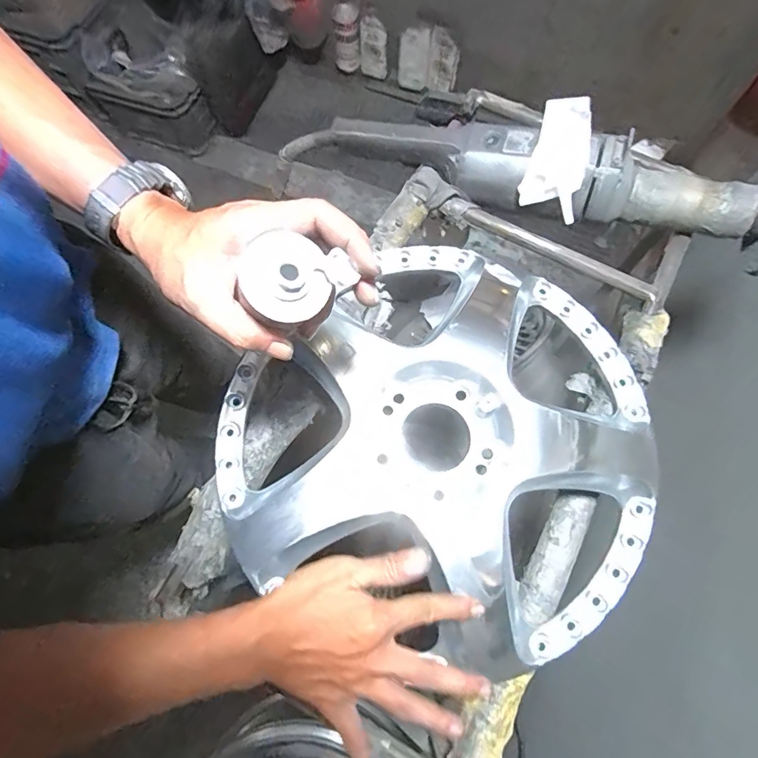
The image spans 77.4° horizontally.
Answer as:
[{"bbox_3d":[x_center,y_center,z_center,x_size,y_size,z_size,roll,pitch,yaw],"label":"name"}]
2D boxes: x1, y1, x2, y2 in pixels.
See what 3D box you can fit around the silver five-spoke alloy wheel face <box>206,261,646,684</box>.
[{"bbox_3d":[0.062,0.046,0.479,0.418,0.065,0.387,0,72,1],"label":"silver five-spoke alloy wheel face"}]

